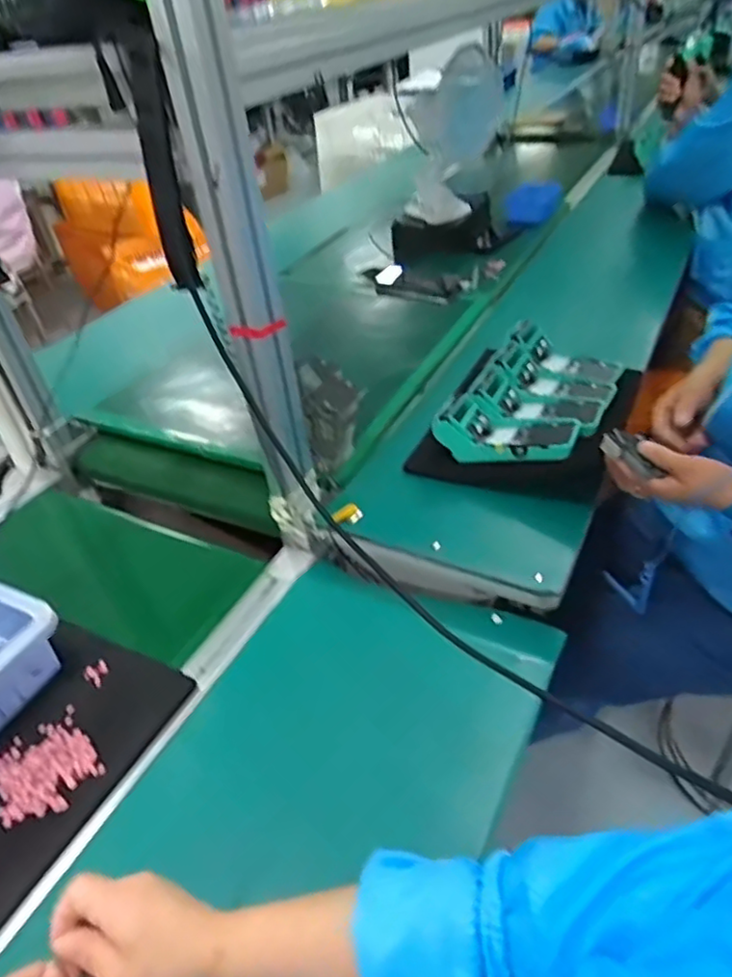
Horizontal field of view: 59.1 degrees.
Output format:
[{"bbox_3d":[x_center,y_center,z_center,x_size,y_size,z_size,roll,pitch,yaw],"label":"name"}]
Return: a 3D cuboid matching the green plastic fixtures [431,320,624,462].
[{"bbox_3d":[0.241,-0.129,0.895,0.175,0.060,0.287,19,45,28],"label":"green plastic fixtures"}]

